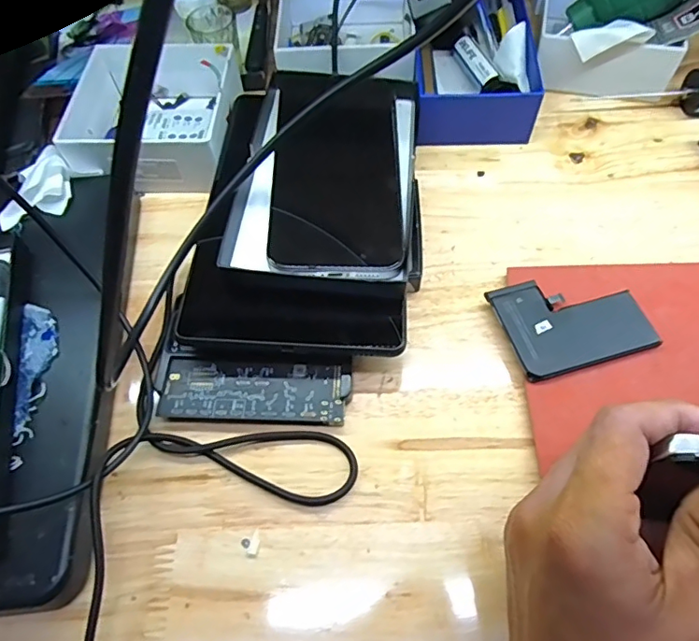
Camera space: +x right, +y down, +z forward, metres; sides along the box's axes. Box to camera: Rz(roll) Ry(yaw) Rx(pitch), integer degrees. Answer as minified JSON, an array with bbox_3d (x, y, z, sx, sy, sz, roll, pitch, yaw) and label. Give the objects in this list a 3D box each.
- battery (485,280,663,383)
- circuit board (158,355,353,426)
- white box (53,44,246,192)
[{"bbox_3d":[0.123,-0.001,0.296,0.076,0.005,0.057,-15,63,-7],"label":"battery"},{"bbox_3d":[-0.050,0.038,0.287,0.099,0.009,0.036,1,61,4],"label":"circuit board"},{"bbox_3d":[-0.133,-0.150,0.376,0.111,0.040,0.125,1,61,4],"label":"white box"}]

